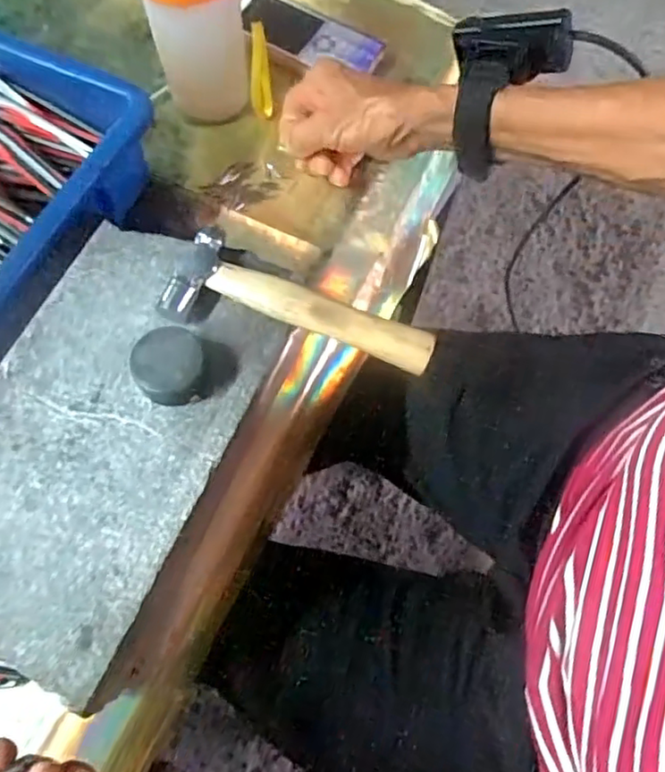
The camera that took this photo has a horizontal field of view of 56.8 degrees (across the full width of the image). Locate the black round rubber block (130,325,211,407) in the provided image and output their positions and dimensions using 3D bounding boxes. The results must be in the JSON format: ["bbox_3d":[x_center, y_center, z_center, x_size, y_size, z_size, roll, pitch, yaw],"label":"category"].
[{"bbox_3d":[-0.087,-0.010,0.329,0.037,0.021,0.038,1,69,-2],"label":"black round rubber block"}]

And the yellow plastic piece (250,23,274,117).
[{"bbox_3d":[-0.053,-0.231,0.452,0.015,0.062,0.007,-3,34,-1],"label":"yellow plastic piece"}]

